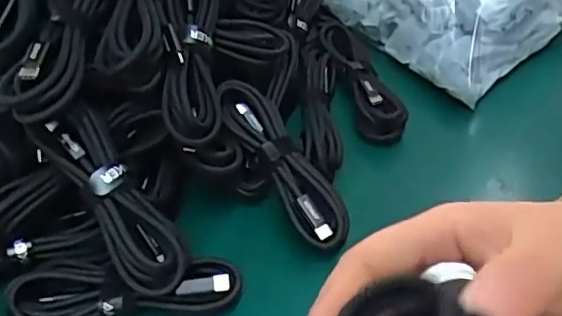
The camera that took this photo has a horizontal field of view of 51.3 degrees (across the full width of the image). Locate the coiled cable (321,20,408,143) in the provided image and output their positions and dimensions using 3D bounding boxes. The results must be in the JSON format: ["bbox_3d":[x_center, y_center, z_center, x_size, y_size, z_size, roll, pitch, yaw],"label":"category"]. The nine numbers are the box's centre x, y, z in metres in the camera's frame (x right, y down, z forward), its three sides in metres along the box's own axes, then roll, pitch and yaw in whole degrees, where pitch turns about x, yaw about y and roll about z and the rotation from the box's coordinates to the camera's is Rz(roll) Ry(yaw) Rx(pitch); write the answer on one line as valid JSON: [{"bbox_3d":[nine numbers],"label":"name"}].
[{"bbox_3d":[0.055,-0.059,0.413,0.034,0.022,0.120,-10,44,-7],"label":"coiled cable"}]

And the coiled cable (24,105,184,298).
[{"bbox_3d":[-0.082,0.020,0.290,0.034,0.018,0.100,-34,87,-30],"label":"coiled cable"}]

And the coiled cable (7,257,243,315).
[{"bbox_3d":[-0.078,0.066,0.297,0.112,0.024,0.035,-3,43,1],"label":"coiled cable"}]

